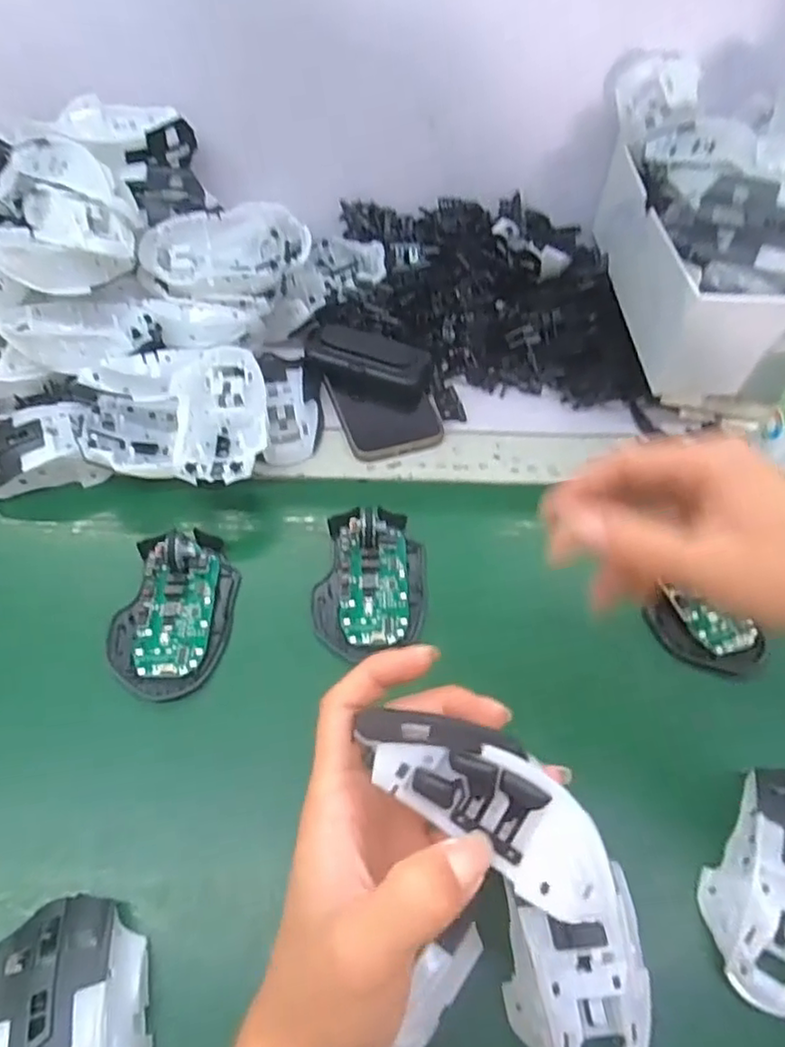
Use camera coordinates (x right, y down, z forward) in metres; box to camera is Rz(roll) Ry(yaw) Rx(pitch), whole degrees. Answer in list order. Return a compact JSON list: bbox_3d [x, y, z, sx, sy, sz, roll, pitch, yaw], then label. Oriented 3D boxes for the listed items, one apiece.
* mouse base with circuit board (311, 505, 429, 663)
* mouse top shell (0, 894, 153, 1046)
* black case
[{"bbox_3d":[-0.014,0.037,0.435,0.074,0.022,0.112,1,55,0],"label":"mouse base with circuit board"},{"bbox_3d":[-0.143,0.232,0.282,0.061,0.035,0.114,-16,57,-12],"label":"mouse top shell"},{"bbox_3d":[-0.022,-0.138,0.544,0.109,0.034,0.047,16,56,10],"label":"black case"}]

